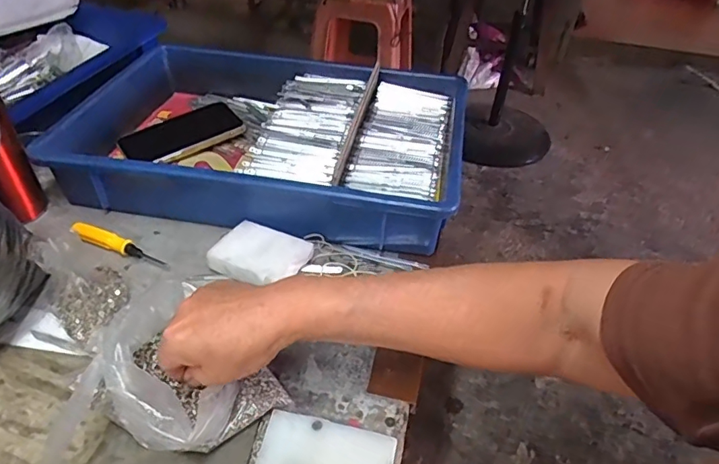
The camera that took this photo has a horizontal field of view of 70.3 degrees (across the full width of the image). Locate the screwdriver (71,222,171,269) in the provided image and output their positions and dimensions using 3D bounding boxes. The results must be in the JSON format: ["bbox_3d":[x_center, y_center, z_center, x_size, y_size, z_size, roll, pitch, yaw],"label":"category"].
[{"bbox_3d":[-0.237,0.013,0.507,0.108,0.016,0.017,21,47,9],"label":"screwdriver"}]

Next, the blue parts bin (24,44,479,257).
[{"bbox_3d":[-0.099,-0.117,0.601,0.423,0.080,0.277,9,41,5],"label":"blue parts bin"}]

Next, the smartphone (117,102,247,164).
[{"bbox_3d":[-0.220,-0.123,0.640,0.140,0.013,0.073,-25,49,-30],"label":"smartphone"}]

